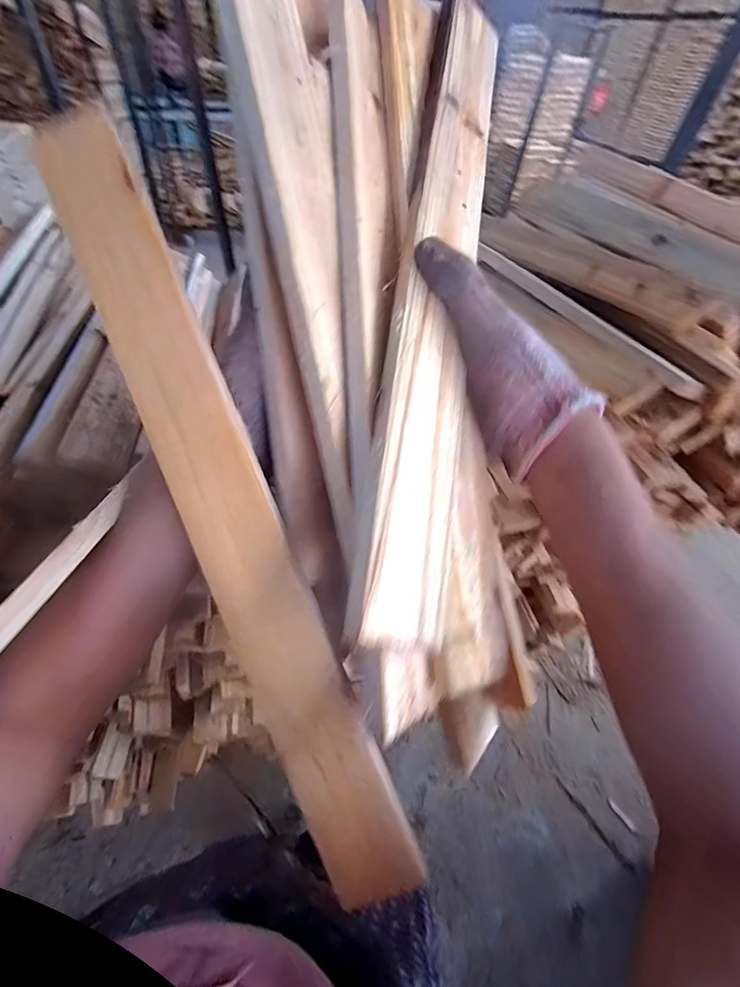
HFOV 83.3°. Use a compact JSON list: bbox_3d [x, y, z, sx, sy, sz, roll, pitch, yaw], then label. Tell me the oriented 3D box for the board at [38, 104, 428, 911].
[{"bbox_3d":[-0.091,0.006,0.242,0.061,0.011,0.469,-24,88,8],"label":"board"}]

